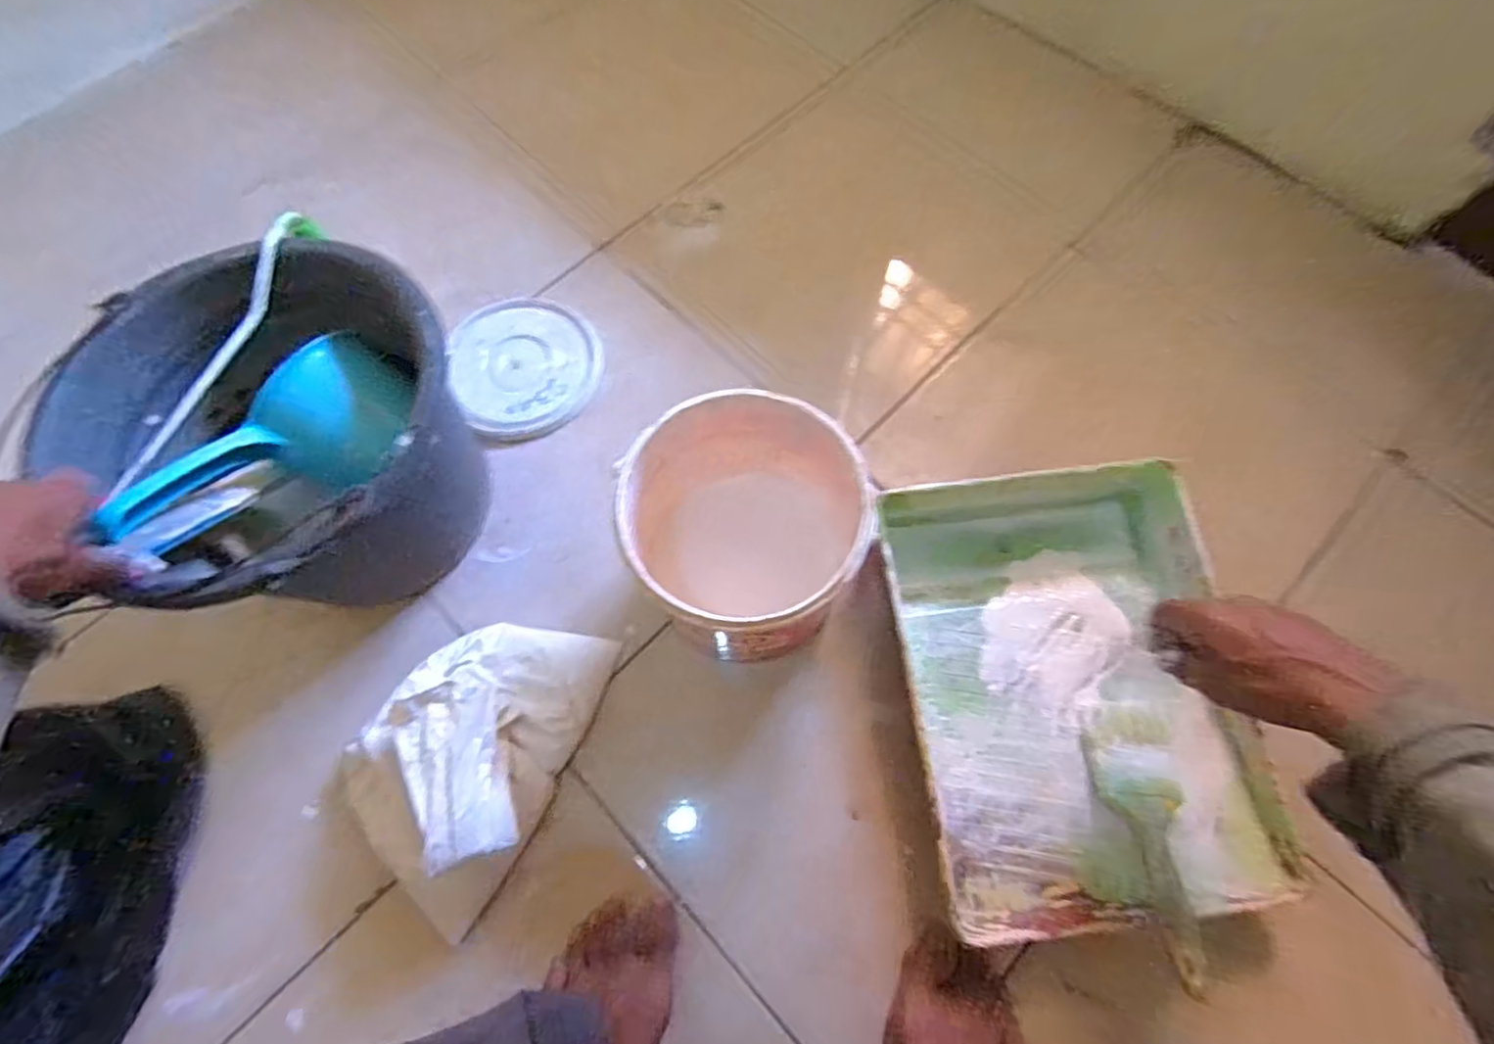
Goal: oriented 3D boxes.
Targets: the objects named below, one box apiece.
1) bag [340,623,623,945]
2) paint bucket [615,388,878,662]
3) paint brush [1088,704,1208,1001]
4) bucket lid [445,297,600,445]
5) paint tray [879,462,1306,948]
[{"bbox_3d":[-0.238,0.187,0.524,0.157,0.109,0.244,23,72,9],"label":"bag"},{"bbox_3d":[-0.003,-0.001,0.540,0.183,0.184,0.205,-22,71,-7],"label":"paint bucket"},{"bbox_3d":[0.307,0.236,0.484,0.059,0.014,0.190,-5,58,15],"label":"paint brush"},{"bbox_3d":[-0.241,-0.176,0.696,0.154,0.025,0.172,-22,71,-7],"label":"bucket lid"},{"bbox_3d":[0.267,0.143,0.550,0.261,0.085,0.360,-6,70,0],"label":"paint tray"}]

